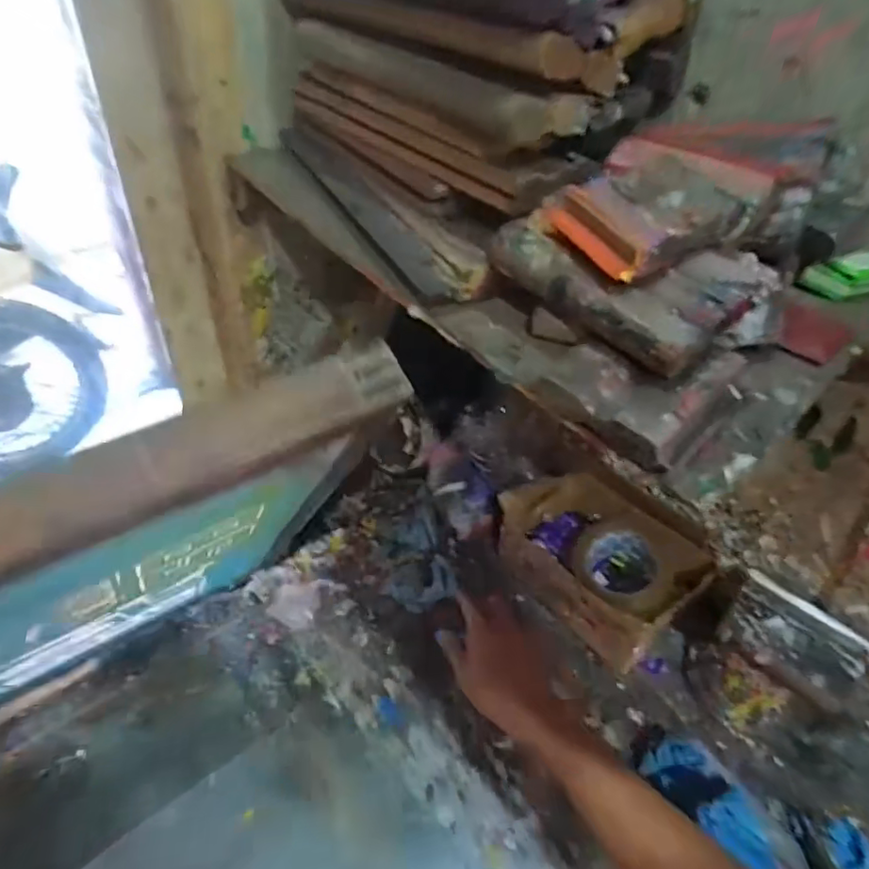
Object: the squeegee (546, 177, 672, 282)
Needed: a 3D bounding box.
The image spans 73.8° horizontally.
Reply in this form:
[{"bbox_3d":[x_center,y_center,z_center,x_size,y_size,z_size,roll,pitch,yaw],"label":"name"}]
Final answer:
[{"bbox_3d":[0.109,-0.131,0.363,0.031,0.027,0.082,-16,53,-21],"label":"squeegee"}]

